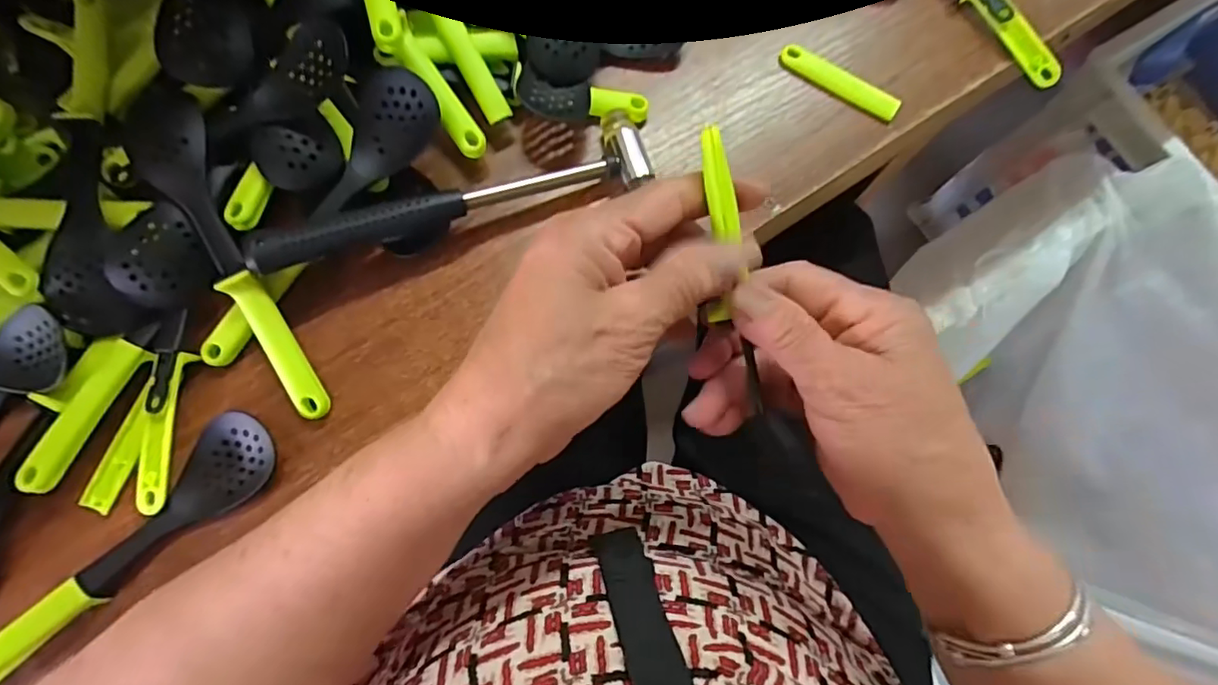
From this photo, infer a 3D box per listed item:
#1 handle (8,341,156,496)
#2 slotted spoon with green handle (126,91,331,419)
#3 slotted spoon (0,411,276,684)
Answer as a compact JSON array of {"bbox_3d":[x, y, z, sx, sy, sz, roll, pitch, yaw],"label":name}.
[{"bbox_3d":[-0.253,0.034,0.267,0.017,0.014,0.075,27,81,0],"label":"handle"},{"bbox_3d":[-0.186,-0.044,0.275,0.036,0.027,0.176,-28,85,-7],"label":"slotted spoon with green handle"},{"bbox_3d":[-0.230,0.100,0.254,0.170,0.033,0.037,-44,87,-8],"label":"slotted spoon"}]

